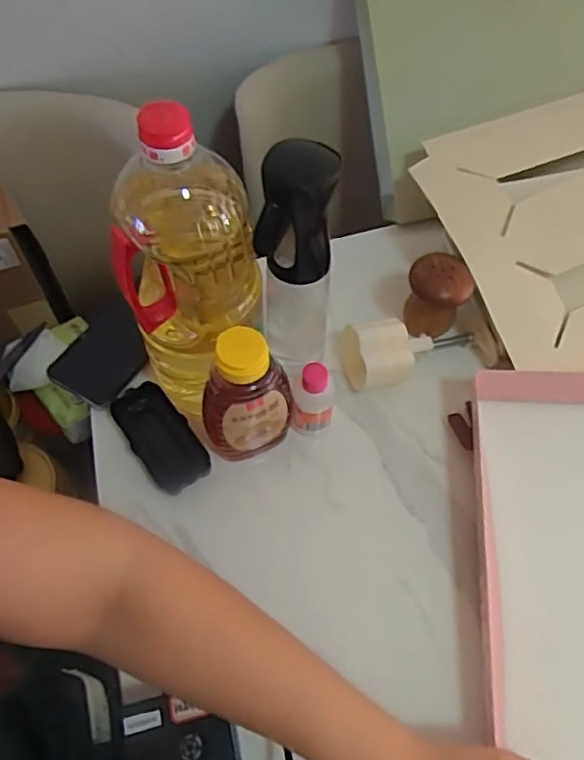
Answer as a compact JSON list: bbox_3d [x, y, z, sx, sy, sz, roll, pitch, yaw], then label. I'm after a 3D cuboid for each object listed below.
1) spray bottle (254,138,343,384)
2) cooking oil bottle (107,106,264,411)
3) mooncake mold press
[{"bbox_3d":[0.004,-0.085,0.515,0.056,0.233,0.070,2,60,1],"label":"spray bottle"},{"bbox_3d":[-0.081,-0.082,0.478,0.098,0.262,0.099,0,60,0],"label":"cooking oil bottle"},{"bbox_3d":[0.129,-0.030,0.598,0.159,0.054,0.060,-7,61,-4],"label":"mooncake mold press"}]

